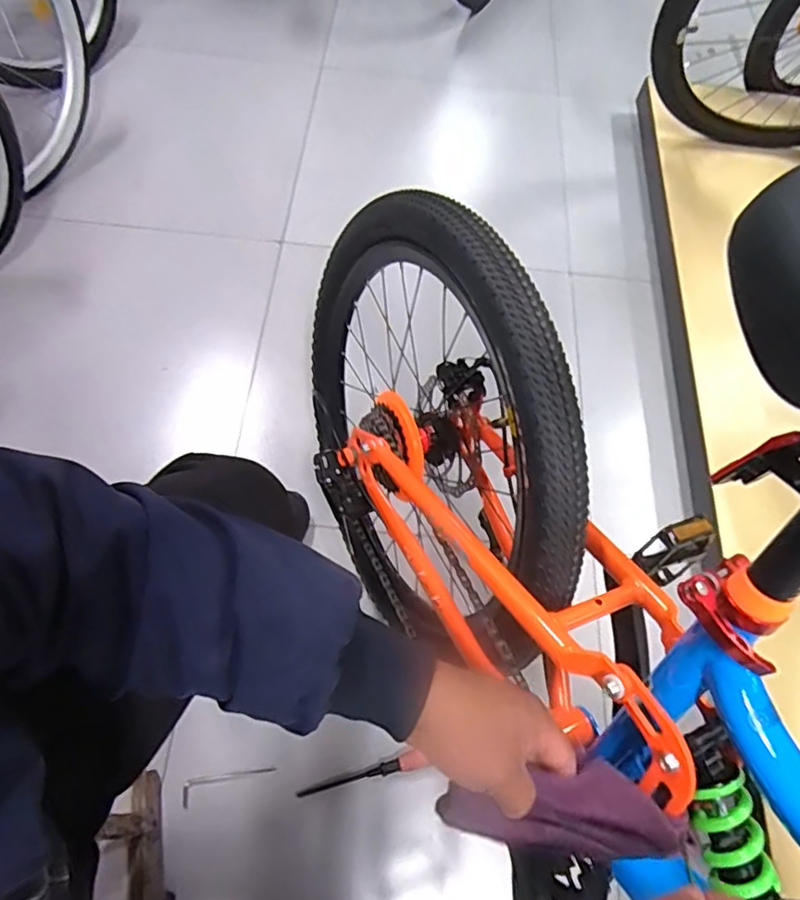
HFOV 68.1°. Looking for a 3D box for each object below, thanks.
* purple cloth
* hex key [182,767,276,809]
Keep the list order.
[{"bbox_3d":[0.114,0.250,0.410,0.171,0.033,0.056,4,62,-3],"label":"purple cloth"},{"bbox_3d":[-0.226,0.440,0.784,0.119,0.007,0.029,-12,64,-9],"label":"hex key"}]

